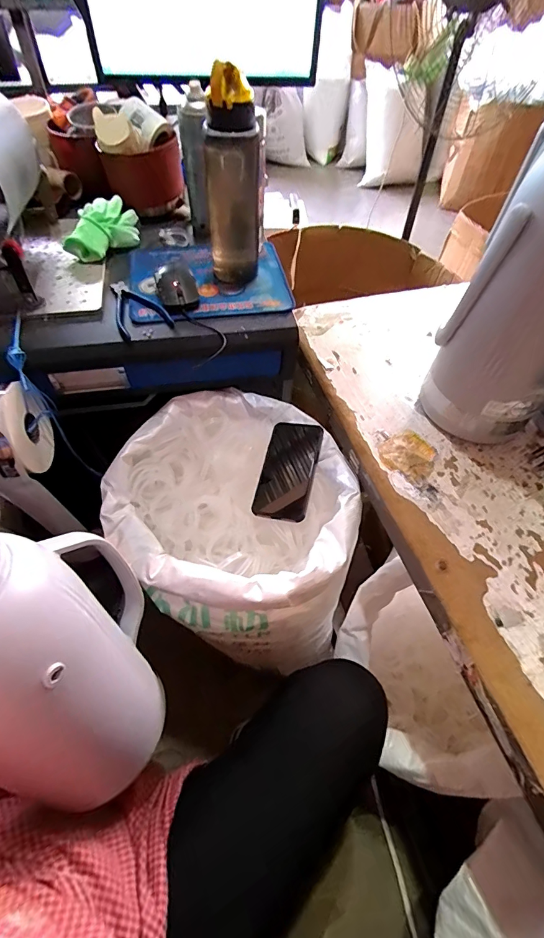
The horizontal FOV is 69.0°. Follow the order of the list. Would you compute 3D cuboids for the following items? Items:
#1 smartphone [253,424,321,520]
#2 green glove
[{"bbox_3d":[0.024,0.001,0.632,0.090,0.014,0.170,3,59,24],"label":"smartphone"},{"bbox_3d":[-0.298,-0.419,0.684,0.093,0.052,0.142,30,58,18],"label":"green glove"}]

